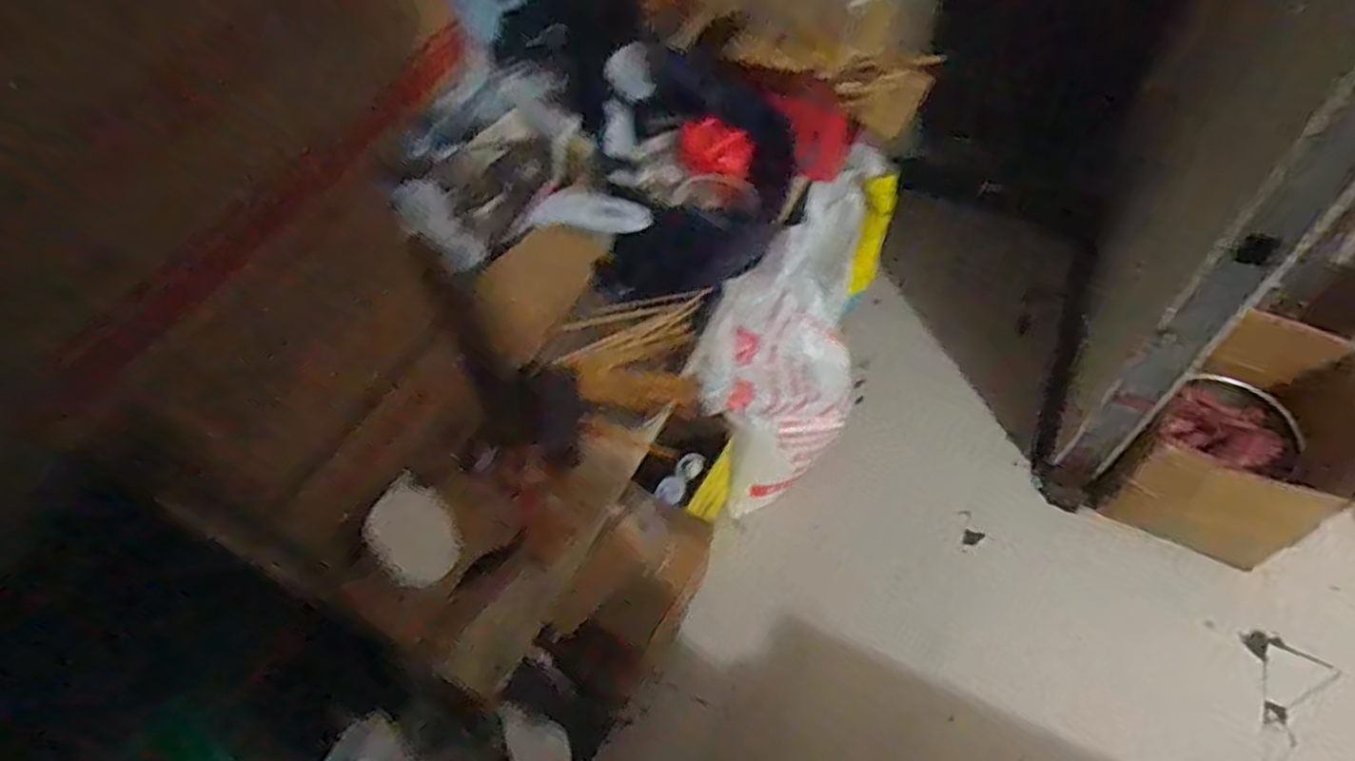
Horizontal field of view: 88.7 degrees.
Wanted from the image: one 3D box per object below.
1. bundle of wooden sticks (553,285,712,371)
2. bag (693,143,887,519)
[{"bbox_3d":[-0.070,-0.088,1.147,0.273,0.032,0.113,-27,57,-14],"label":"bundle of wooden sticks"},{"bbox_3d":[0.288,-0.085,1.604,0.240,0.771,0.643,16,57,15],"label":"bag"}]

